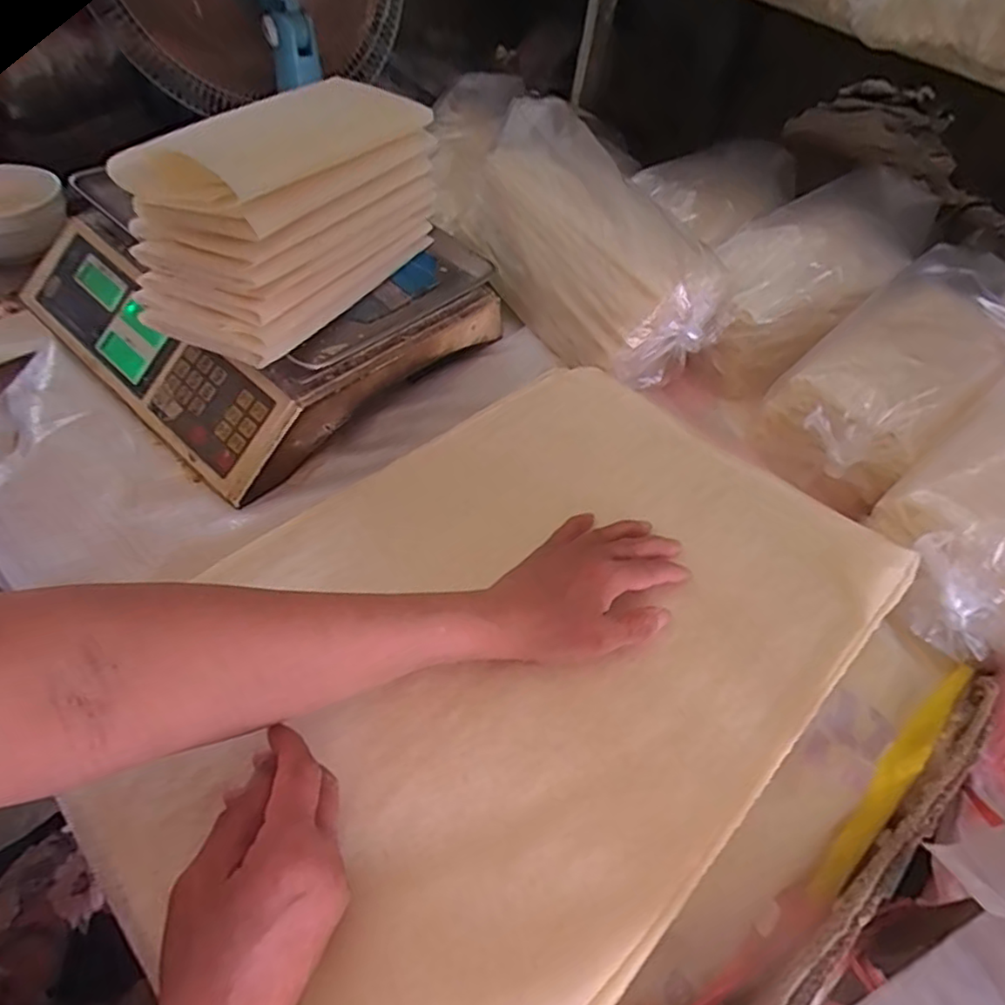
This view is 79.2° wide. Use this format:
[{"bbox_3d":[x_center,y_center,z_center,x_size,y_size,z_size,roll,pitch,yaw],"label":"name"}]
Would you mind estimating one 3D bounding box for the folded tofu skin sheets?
[{"bbox_3d":[-0.179,-0.242,0.497,0.142,0.116,0.260,22,50,10],"label":"folded tofu skin sheets"}]

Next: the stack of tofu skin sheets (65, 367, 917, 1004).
[{"bbox_3d":[0.011,0.080,0.401,0.487,0.018,0.333,-35,59,-30],"label":"stack of tofu skin sheets"}]

